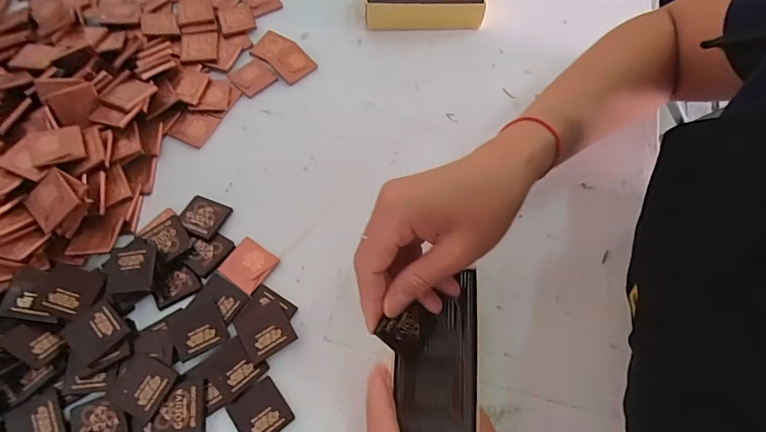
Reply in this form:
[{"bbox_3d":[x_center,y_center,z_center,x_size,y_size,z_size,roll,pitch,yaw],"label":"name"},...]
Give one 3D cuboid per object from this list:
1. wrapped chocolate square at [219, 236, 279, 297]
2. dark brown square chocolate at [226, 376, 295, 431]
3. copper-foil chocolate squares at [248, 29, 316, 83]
[{"bbox_3d":[-0.103,0.037,0.342,0.034,0.004,0.033,32,68,13],"label":"wrapped chocolate square"},{"bbox_3d":[-0.082,0.129,0.297,0.034,0.004,0.034,-36,70,-16],"label":"dark brown square chocolate"},{"bbox_3d":[-0.095,-0.155,0.428,0.066,0.007,0.037,42,71,17],"label":"copper-foil chocolate squares"}]

